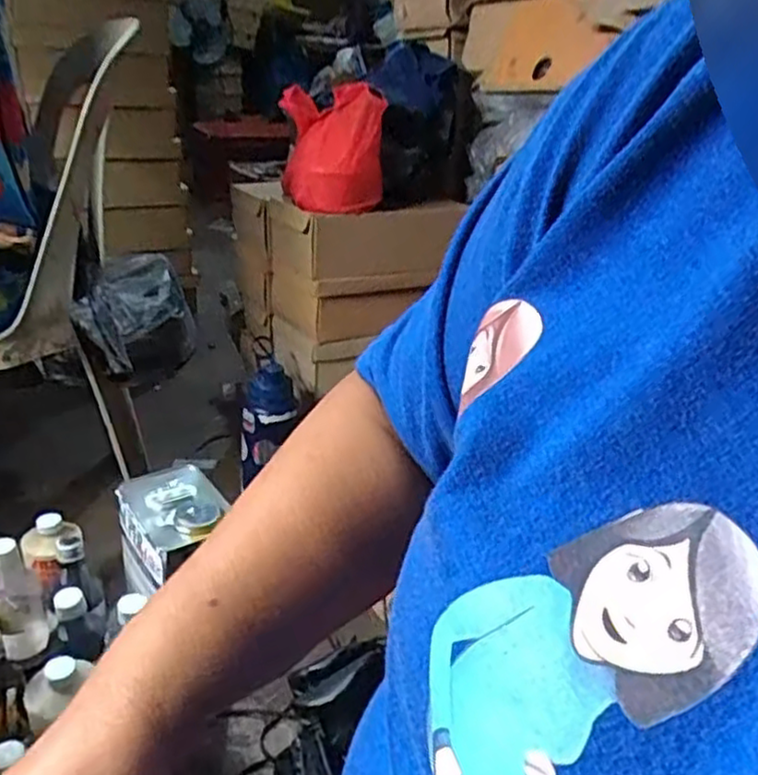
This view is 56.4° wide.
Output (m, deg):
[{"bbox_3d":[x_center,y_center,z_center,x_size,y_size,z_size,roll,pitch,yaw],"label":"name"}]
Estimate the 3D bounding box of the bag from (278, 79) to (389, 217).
[{"bbox_3d":[-0.074,-0.374,1.108,0.158,0.169,0.140,4,25,-4],"label":"bag"}]

